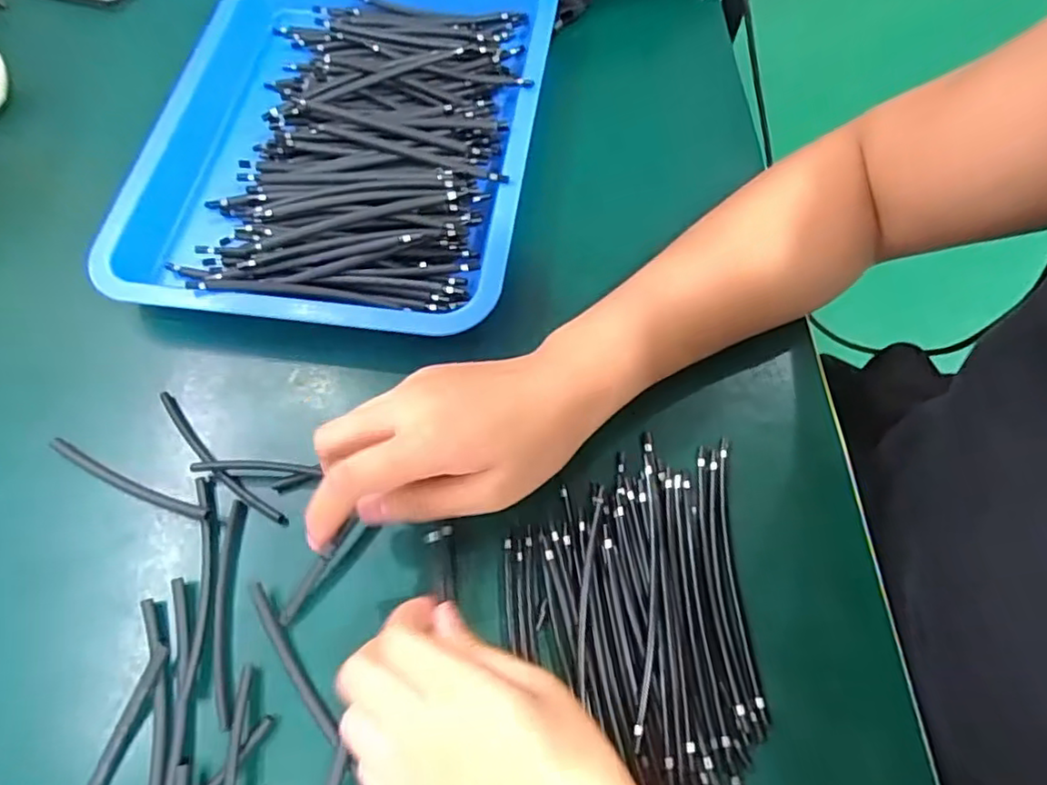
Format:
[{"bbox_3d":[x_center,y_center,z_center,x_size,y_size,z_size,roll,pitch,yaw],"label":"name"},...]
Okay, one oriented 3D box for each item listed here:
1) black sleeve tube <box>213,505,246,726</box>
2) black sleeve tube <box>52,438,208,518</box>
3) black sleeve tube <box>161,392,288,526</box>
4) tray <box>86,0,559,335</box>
[{"bbox_3d":[-0.158,0.114,0.333,0.013,0.007,0.112,-6,65,0],"label":"black sleeve tube"},{"bbox_3d":[-0.226,0.052,0.361,0.113,0.011,0.012,21,68,12],"label":"black sleeve tube"},{"bbox_3d":[-0.178,0.039,0.365,0.117,0.008,0.012,39,73,18],"label":"black sleeve tube"},{"bbox_3d":[-0.131,-0.192,0.452,0.280,0.036,0.333,7,66,6],"label":"tray"}]

